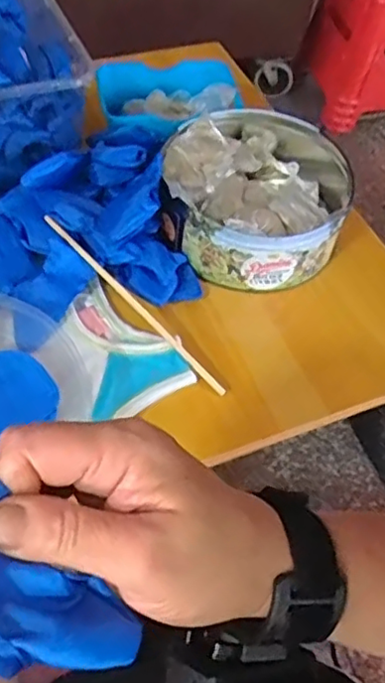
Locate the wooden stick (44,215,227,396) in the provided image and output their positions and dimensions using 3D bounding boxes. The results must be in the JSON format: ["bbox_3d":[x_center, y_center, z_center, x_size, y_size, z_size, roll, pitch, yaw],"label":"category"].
[{"bbox_3d":[-0.052,-0.036,0.543,0.226,0.010,0.011,45,61,10],"label":"wooden stick"}]

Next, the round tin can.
[{"bbox_3d":[0.064,-0.154,0.624,0.177,0.082,0.206,12,54,4],"label":"round tin can"}]

